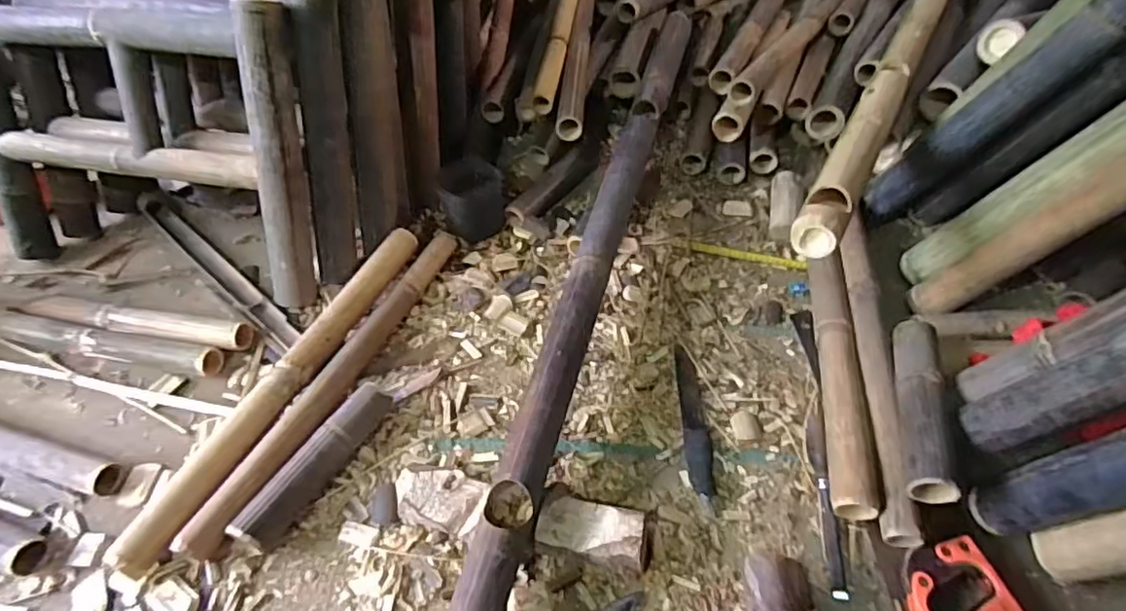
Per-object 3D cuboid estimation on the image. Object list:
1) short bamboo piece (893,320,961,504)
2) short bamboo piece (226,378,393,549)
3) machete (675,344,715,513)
[{"bbox_3d":[0.476,0.123,0.790,0.054,0.049,0.275,11,50,14],"label":"short bamboo piece"},{"bbox_3d":[-0.346,0.216,0.845,0.055,0.048,0.263,23,53,23],"label":"short bamboo piece"},{"bbox_3d":[0.196,0.173,0.892,0.036,0.018,0.274,-2,48,4],"label":"machete"}]

